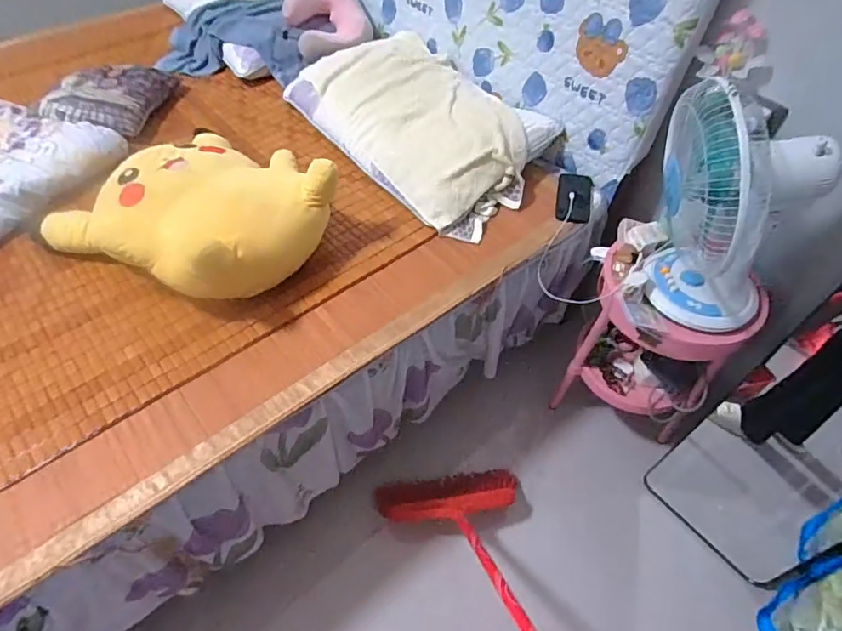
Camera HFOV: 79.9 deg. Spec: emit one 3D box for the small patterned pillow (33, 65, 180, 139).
[{"bbox_3d":[-0.838,-0.594,1.358,0.245,0.075,0.317,9,53,4],"label":"small patterned pillow"}]

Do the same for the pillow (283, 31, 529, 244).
[{"bbox_3d":[-0.010,-0.500,1.254,0.389,0.096,0.690,-40,67,-10],"label":"pillow"}]

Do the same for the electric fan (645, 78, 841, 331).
[{"bbox_3d":[0.554,-0.184,0.913,0.237,0.371,0.277,-4,53,-6],"label":"electric fan"}]

